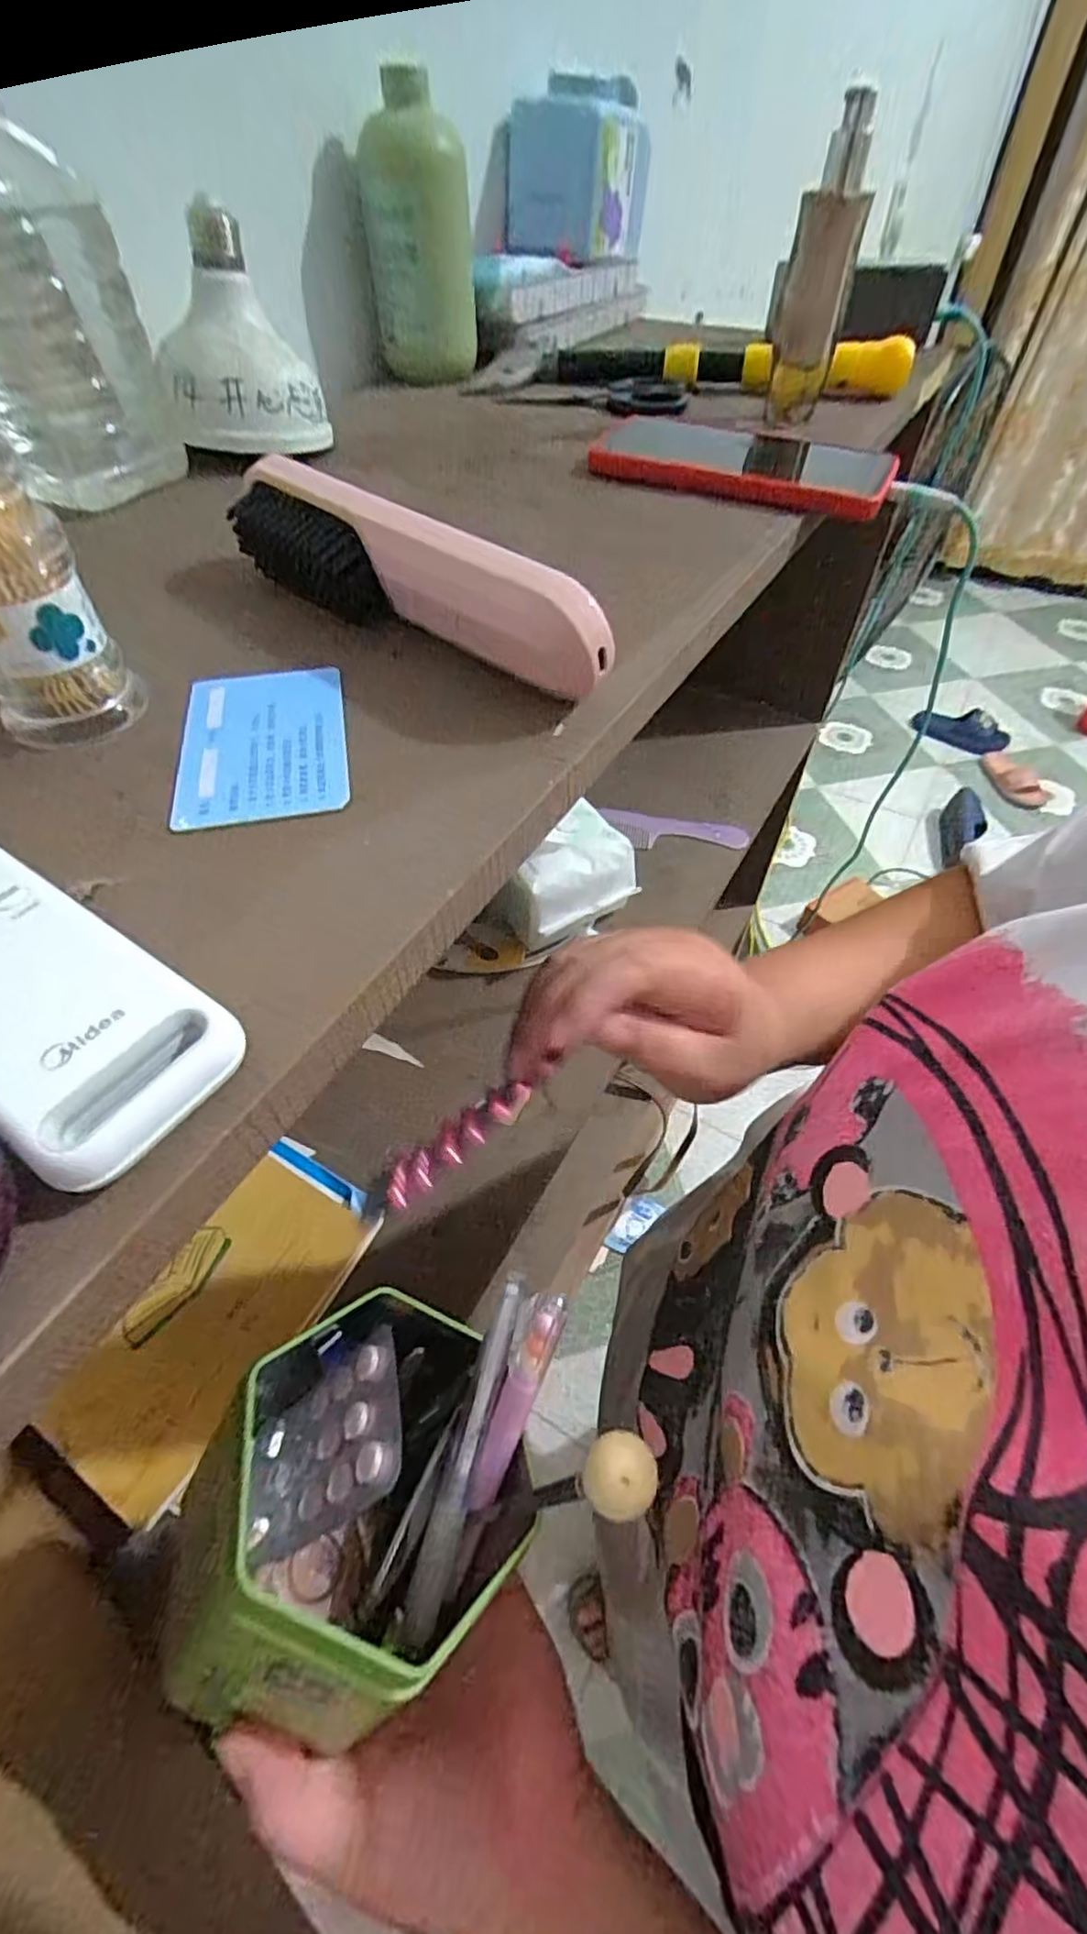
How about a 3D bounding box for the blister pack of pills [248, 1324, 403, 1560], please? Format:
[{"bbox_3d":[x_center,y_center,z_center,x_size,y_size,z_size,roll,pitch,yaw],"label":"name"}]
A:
[{"bbox_3d":[-0.080,0.175,0.243,0.079,0.007,0.052,-42,32,15],"label":"blister pack of pills"}]

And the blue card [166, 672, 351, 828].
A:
[{"bbox_3d":[-0.096,-0.079,0.229,0.054,0.004,0.084,-11,53,-8],"label":"blue card"}]

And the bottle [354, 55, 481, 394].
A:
[{"bbox_3d":[-0.086,-0.499,0.459,0.069,0.138,0.056,-8,53,-6],"label":"bottle"}]

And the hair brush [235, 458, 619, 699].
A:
[{"bbox_3d":[-0.058,-0.152,0.256,0.194,0.036,0.024,32,59,22],"label":"hair brush"}]

